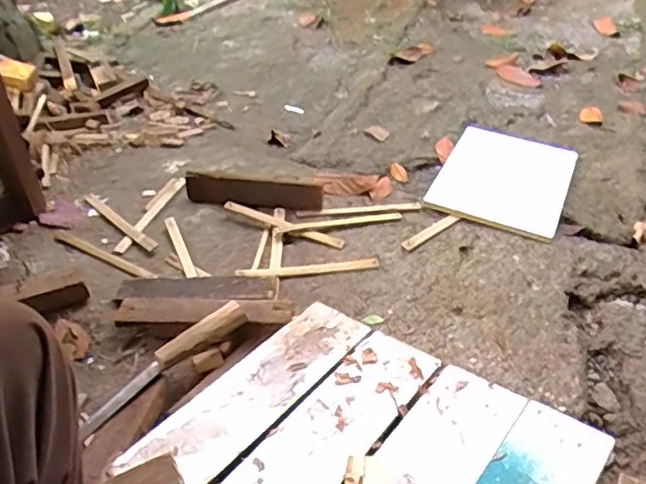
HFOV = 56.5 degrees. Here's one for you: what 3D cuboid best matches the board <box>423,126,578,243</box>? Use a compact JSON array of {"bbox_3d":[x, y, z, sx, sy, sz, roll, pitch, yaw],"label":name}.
[{"bbox_3d":[0.436,-0.158,1.436,0.283,0.023,0.396,16,42,20],"label":"board"}]

